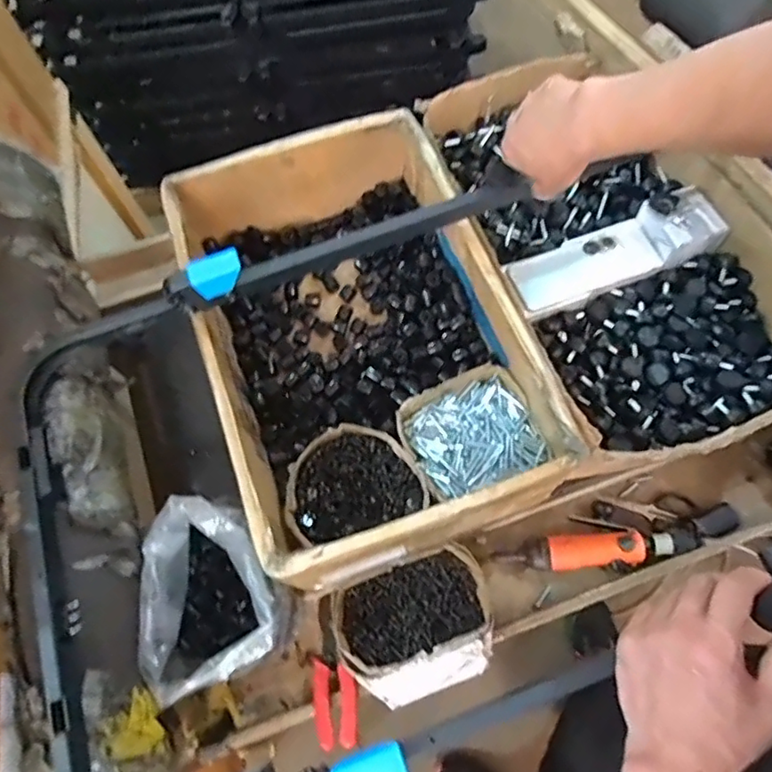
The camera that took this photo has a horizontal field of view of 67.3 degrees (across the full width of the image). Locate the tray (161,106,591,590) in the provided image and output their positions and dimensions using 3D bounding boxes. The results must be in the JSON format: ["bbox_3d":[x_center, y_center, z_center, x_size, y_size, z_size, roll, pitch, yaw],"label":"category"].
[{"bbox_3d":[-0.032,-0.063,0.732,0.358,0.162,0.529,-20,68,-5],"label":"tray"}]

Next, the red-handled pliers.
[{"bbox_3d":[-0.065,0.333,0.686,0.044,0.016,0.163,-11,53,-2],"label":"red-handled pliers"}]

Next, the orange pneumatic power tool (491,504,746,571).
[{"bbox_3d":[0.298,0.199,0.728,0.311,0.041,0.054,-11,67,-1],"label":"orange pneumatic power tool"}]

